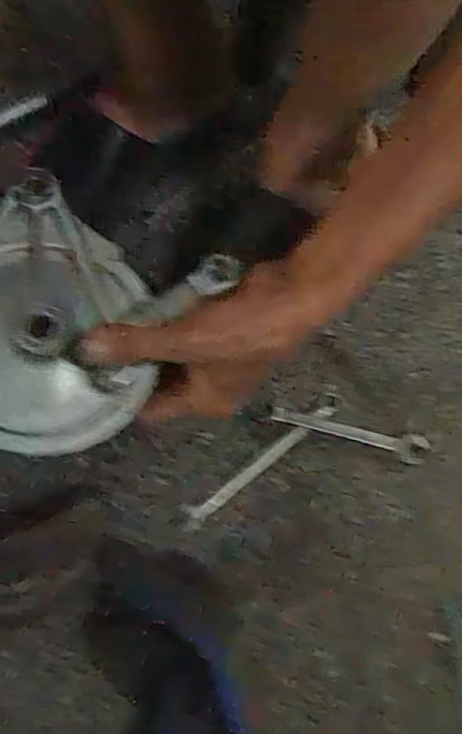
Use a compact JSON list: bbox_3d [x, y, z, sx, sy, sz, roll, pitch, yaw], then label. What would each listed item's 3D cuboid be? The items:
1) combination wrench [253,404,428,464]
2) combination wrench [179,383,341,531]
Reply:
[{"bbox_3d":[0.075,0.045,0.399,0.118,0.004,0.021,11,67,-5],"label":"combination wrench"},{"bbox_3d":[0.022,0.057,0.391,0.136,0.008,0.018,-37,72,-18],"label":"combination wrench"}]

